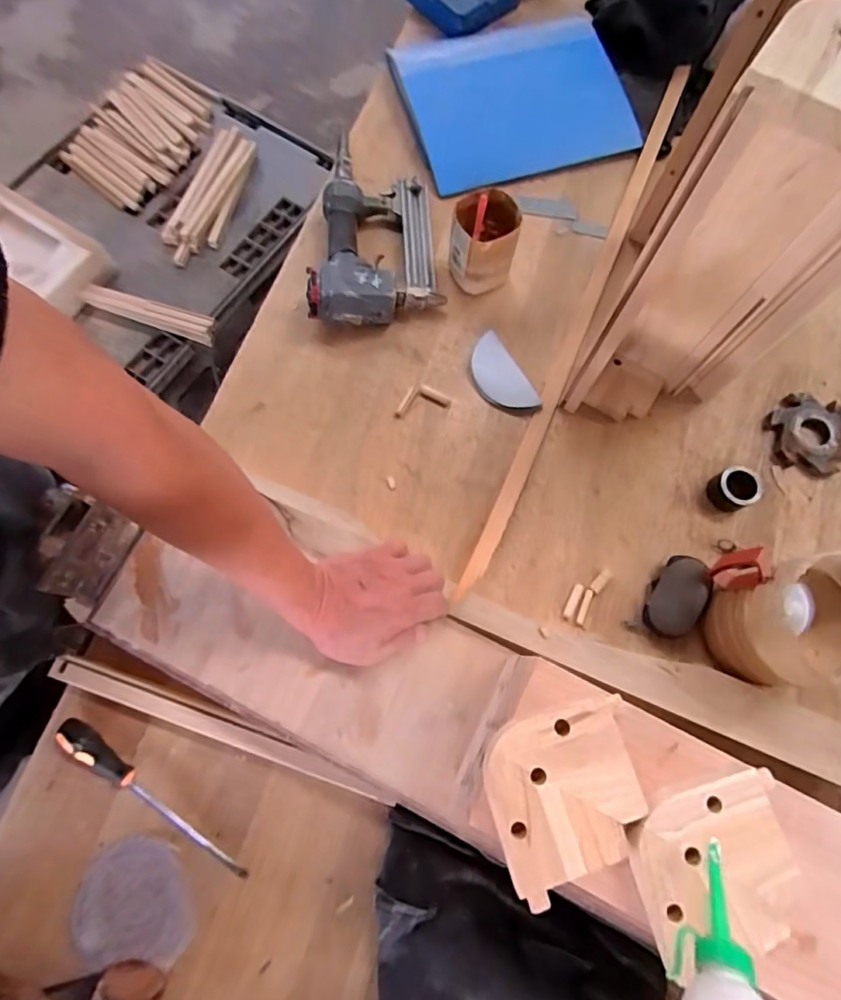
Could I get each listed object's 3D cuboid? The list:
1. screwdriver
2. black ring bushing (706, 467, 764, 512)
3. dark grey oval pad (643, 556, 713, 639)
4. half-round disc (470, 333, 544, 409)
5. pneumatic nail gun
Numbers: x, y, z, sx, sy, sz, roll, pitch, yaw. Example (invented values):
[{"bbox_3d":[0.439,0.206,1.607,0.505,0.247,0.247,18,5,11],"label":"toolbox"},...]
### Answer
[{"bbox_3d":[-0.270,0.303,0.517,0.236,0.027,0.029,39,76,3],"label":"screwdriver"},{"bbox_3d":[0.370,-0.012,0.606,0.050,0.030,0.045,-20,75,-6],"label":"black ring bushing"},{"bbox_3d":[0.283,0.107,0.566,0.054,0.017,0.092,28,84,37],"label":"dark grey oval pad"},{"bbox_3d":[0.099,-0.157,0.656,0.053,0.015,0.118,-25,76,-7],"label":"half-round disc"},{"bbox_3d":[-0.059,-0.358,0.688,0.164,0.070,0.278,-1,74,-1],"label":"pneumatic nail gun"}]

